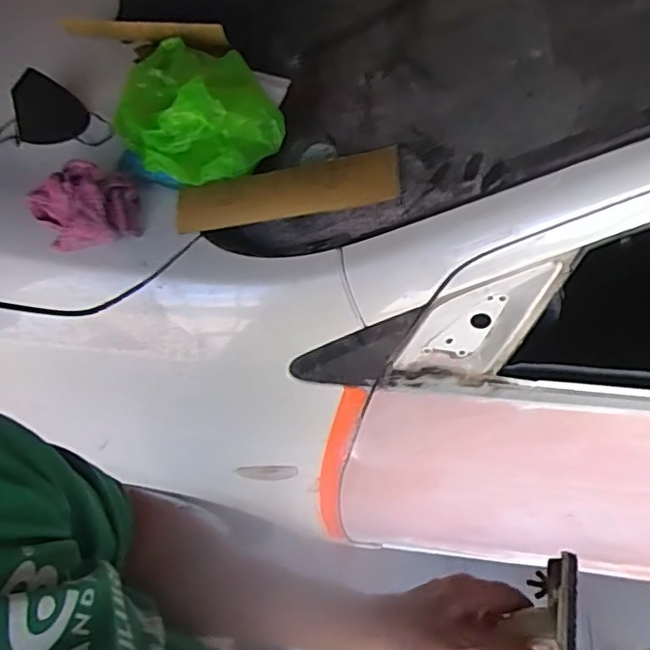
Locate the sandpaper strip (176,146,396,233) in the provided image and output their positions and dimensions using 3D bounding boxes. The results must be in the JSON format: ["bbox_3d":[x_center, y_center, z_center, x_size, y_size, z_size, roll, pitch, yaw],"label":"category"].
[{"bbox_3d":[-0.050,-0.163,0.753,0.283,0.012,0.080,-7,58,14],"label":"sandpaper strip"}]

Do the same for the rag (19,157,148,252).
[{"bbox_3d":[-0.305,-0.148,0.771,0.140,0.069,0.099,-5,56,-8],"label":"rag"}]

